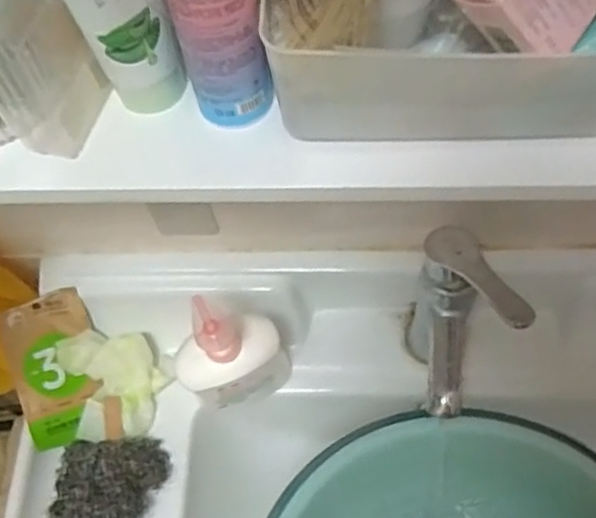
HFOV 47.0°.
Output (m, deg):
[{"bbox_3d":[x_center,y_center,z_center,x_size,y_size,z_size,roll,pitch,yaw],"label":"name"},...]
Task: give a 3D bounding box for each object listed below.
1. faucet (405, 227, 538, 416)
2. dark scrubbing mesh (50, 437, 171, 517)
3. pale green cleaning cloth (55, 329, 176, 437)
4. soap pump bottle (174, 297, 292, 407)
[{"bbox_3d":[0.136,0.067,0.596,0.074,0.188,0.137,-9,63,-1],"label":"faucet"},{"bbox_3d":[-0.184,0.240,0.641,0.096,0.049,0.147,4,64,6],"label":"dark scrubbing mesh"},{"bbox_3d":[-0.179,0.109,0.692,0.115,0.048,0.076,40,72,20],"label":"pale green cleaning cloth"},{"bbox_3d":[-0.056,0.089,0.613,0.098,0.174,0.053,-18,64,-5],"label":"soap pump bottle"}]

